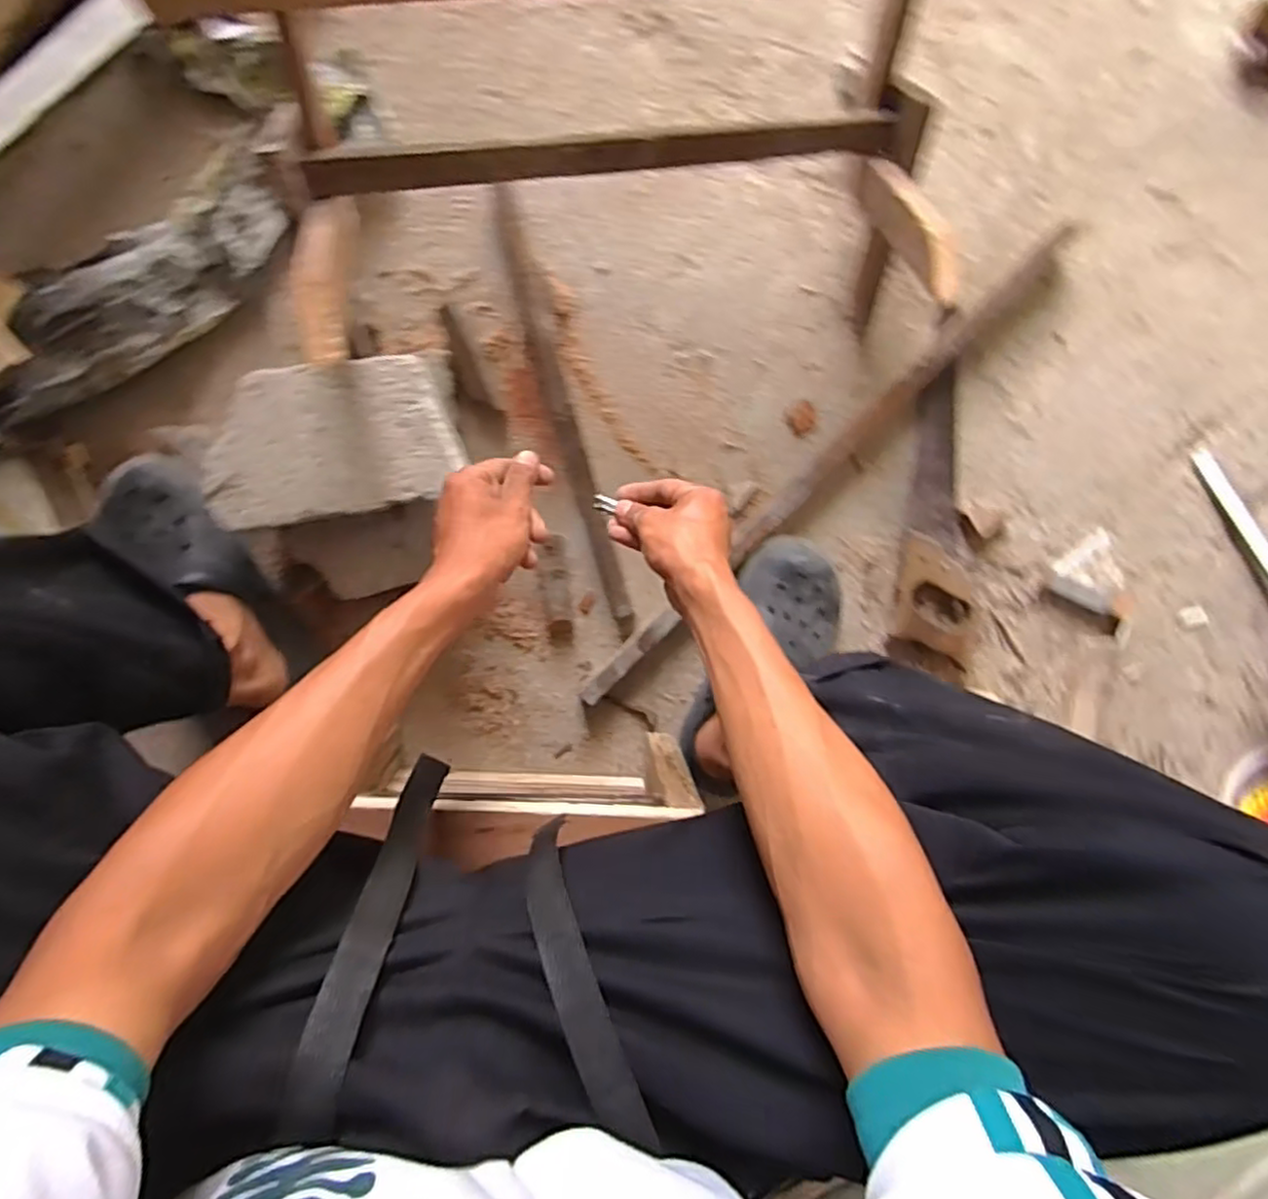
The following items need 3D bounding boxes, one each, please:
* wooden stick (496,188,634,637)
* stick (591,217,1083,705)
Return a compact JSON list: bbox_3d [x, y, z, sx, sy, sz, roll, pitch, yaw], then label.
[{"bbox_3d":[-0.071,-0.184,0.711,0.030,0.018,0.448,-16,98,-2],"label":"wooden stick"},{"bbox_3d":[0.200,-0.131,0.730,0.683,0.036,0.037,-45,98,2],"label":"stick"}]

